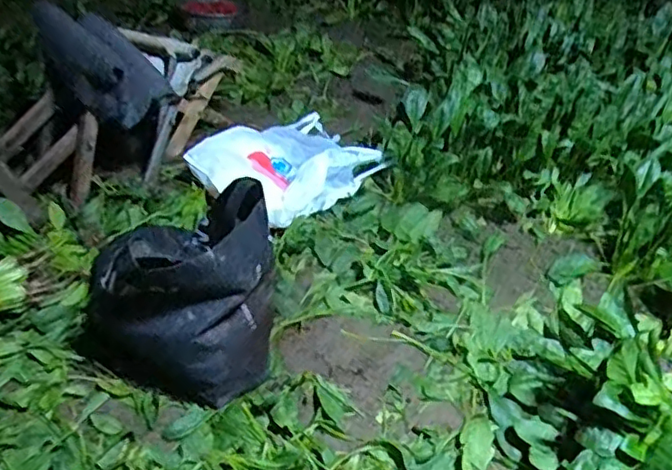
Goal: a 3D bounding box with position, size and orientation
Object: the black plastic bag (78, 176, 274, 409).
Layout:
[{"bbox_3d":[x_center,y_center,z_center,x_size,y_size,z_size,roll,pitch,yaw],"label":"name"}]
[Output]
[{"bbox_3d":[-0.214,0.054,0.917,0.268,0.247,0.243,14,42,14],"label":"black plastic bag"}]

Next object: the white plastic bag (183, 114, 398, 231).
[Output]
[{"bbox_3d":[-0.099,-0.135,1.252,0.324,0.095,0.263,-31,51,-31],"label":"white plastic bag"}]

